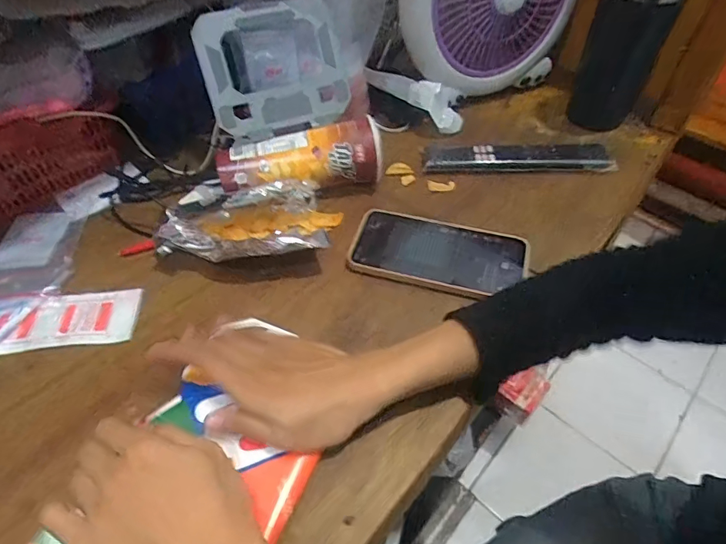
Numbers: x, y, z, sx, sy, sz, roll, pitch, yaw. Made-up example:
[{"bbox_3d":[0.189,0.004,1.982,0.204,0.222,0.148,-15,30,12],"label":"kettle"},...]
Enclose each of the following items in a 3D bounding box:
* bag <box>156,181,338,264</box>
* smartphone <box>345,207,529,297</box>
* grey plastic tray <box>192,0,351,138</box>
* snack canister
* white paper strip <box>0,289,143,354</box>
[{"bbox_3d":[-0.102,-0.046,0.438,0.155,0.051,0.102,-6,50,-5],"label":"bag"},{"bbox_3d":[0.074,-0.018,0.438,0.162,0.016,0.082,13,51,11],"label":"smartphone"},{"bbox_3d":[-0.093,-0.213,0.478,0.143,0.124,0.021,-18,19,-15],"label":"grey plastic tray"},{"bbox_3d":[-0.069,-0.123,0.488,0.164,0.062,0.070,-7,50,-5],"label":"snack canister"},{"bbox_3d":[-0.277,0.043,0.396,0.148,0.004,0.057,-5,53,-10],"label":"white paper strip"}]

